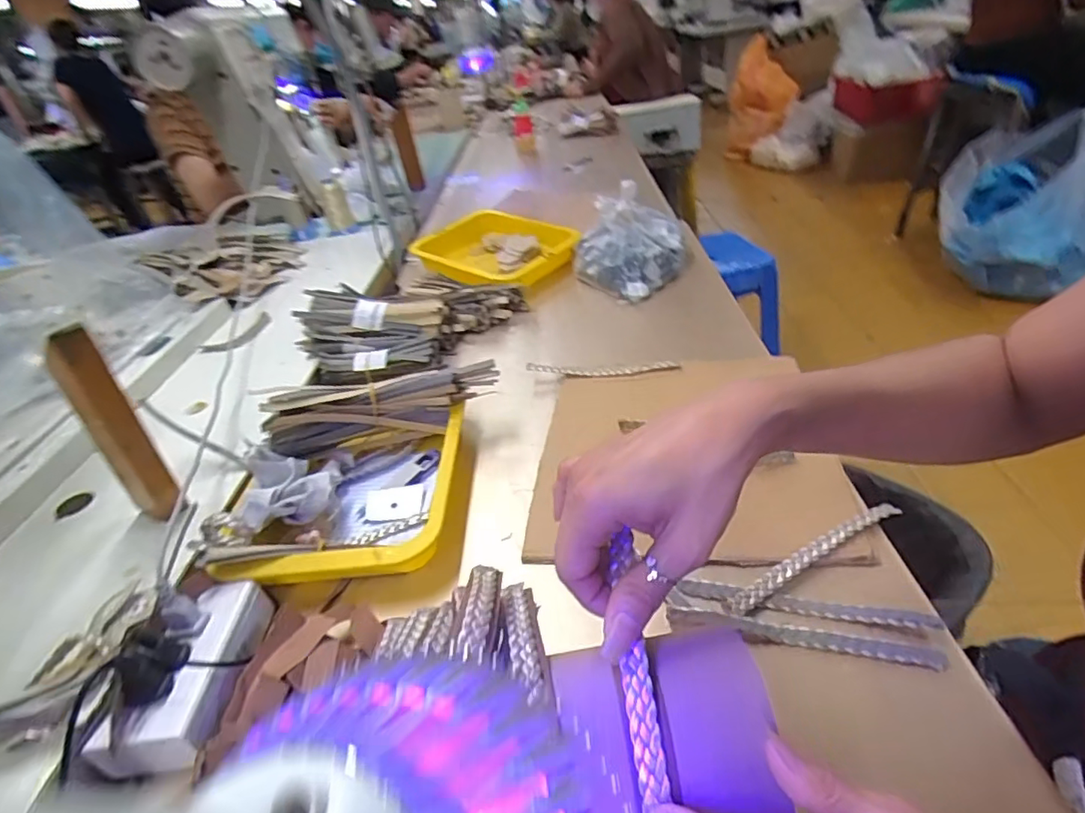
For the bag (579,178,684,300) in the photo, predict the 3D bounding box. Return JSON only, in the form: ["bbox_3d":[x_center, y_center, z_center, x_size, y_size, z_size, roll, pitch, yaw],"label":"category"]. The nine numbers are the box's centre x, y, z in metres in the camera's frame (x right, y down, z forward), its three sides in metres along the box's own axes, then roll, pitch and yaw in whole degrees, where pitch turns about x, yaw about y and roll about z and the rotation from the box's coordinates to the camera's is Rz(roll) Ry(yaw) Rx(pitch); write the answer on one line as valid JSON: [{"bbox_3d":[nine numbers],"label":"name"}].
[{"bbox_3d":[0.130,-0.257,0.879,0.160,0.109,0.236,0,35,14],"label":"bag"}]

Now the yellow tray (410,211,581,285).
[{"bbox_3d":[-0.074,-0.263,0.965,0.245,0.057,0.200,23,46,39],"label":"yellow tray"}]

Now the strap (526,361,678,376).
[{"bbox_3d":[0.069,-0.044,0.666,0.172,0.008,0.014,-3,35,10],"label":"strap"}]

